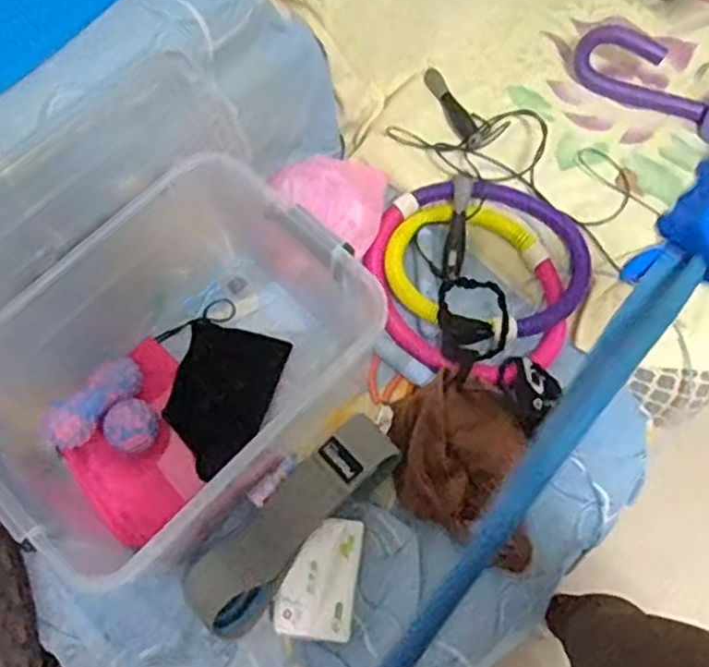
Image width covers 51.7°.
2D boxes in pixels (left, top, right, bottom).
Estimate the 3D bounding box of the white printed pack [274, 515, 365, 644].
[{"bbox_3d":[-0.043,0.301,0.907,0.092,0.065,0.139,7,71,4],"label":"white printed pack"}]

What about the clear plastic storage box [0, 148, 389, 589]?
[{"bbox_3d":[-0.224,0.050,0.939,0.464,0.254,0.332,-43,74,-12],"label":"clear plastic storage box"}]

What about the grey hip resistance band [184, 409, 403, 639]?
[{"bbox_3d":[-0.074,0.235,0.919,0.092,0.053,0.313,42,77,15],"label":"grey hip resistance band"}]

